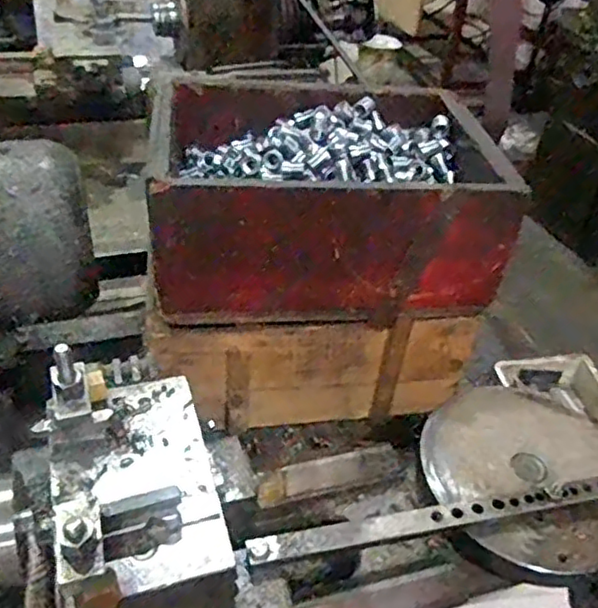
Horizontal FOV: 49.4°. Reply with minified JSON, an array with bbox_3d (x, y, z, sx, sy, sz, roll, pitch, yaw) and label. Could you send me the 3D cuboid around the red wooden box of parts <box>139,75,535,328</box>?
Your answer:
[{"bbox_3d":[0.027,-0.115,0.712,0.346,0.150,0.237,-1,39,-7],"label":"red wooden box of parts"}]

